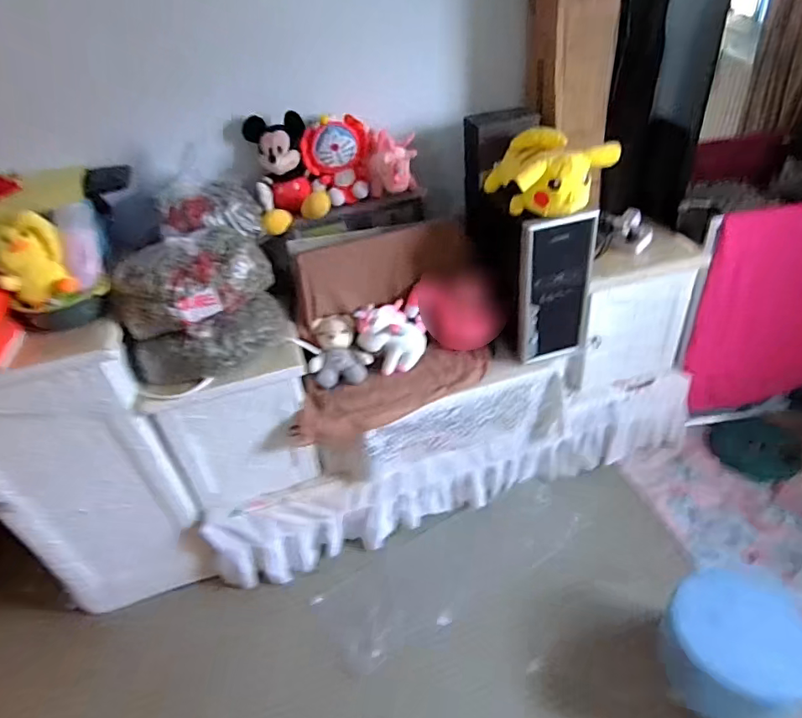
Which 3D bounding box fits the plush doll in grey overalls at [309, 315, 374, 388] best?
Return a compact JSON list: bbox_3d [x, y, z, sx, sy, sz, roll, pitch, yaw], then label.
[{"bbox_3d":[-0.166,-0.023,1.384,0.155,0.155,0.099,-9,37,-1],"label":"plush doll in grey overalls"}]

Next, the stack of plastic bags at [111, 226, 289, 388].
[{"bbox_3d":[-0.450,-0.117,1.159,0.346,0.274,0.161,-21,39,-17],"label":"stack of plastic bags"}]

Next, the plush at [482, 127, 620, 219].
[{"bbox_3d":[0.358,-0.467,1.251,0.248,0.143,0.269,-14,38,-7],"label":"plush"}]

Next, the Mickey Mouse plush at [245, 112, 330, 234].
[{"bbox_3d":[-0.312,-0.511,1.384,0.183,0.231,0.234,-14,38,-8],"label":"Mickey Mouse plush"}]

